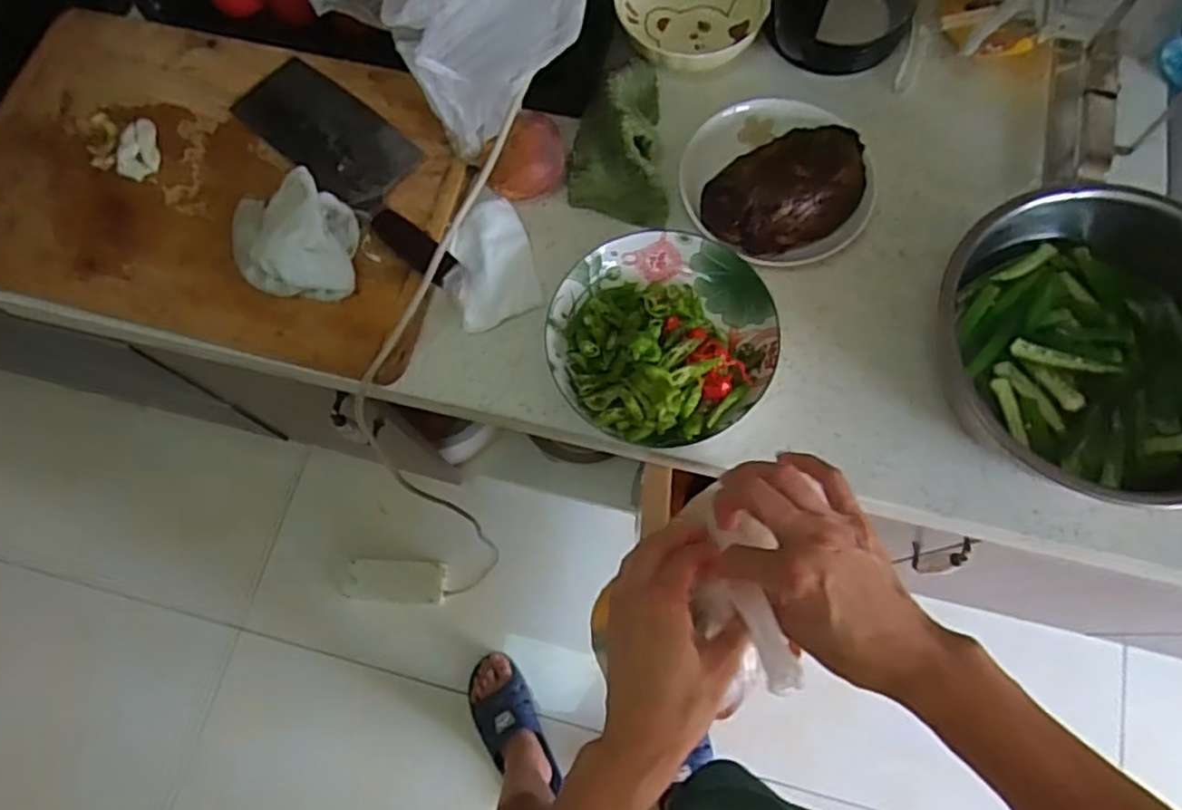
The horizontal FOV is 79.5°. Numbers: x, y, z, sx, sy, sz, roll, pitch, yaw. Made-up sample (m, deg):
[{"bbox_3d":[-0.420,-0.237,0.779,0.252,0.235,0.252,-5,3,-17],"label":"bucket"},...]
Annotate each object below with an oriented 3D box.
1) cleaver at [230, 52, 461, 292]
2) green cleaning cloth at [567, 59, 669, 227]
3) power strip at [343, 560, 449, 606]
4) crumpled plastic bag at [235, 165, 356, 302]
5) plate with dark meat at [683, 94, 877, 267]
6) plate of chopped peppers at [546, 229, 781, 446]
[{"bbox_3d":[-0.218,-0.231,0.678,0.299,0.020,0.094,39,78,13],"label":"cleaver"},{"bbox_3d":[0.024,-0.257,0.695,0.100,0.063,0.152,-3,72,1],"label":"green cleaning cloth"},{"bbox_3d":[-0.367,0.334,1.345,0.183,0.028,0.077,1,72,3],"label":"power strip"},{"bbox_3d":[-0.272,-0.151,0.631,0.112,0.056,0.103,-2,72,2],"label":"crumpled plastic bag"},{"bbox_3d":[0.177,-0.216,0.667,0.168,0.064,0.159,-1,72,2],"label":"plate with dark meat"},{"bbox_3d":[0.063,-0.063,0.628,0.191,0.044,0.196,-1,72,2],"label":"plate of chopped peppers"}]

